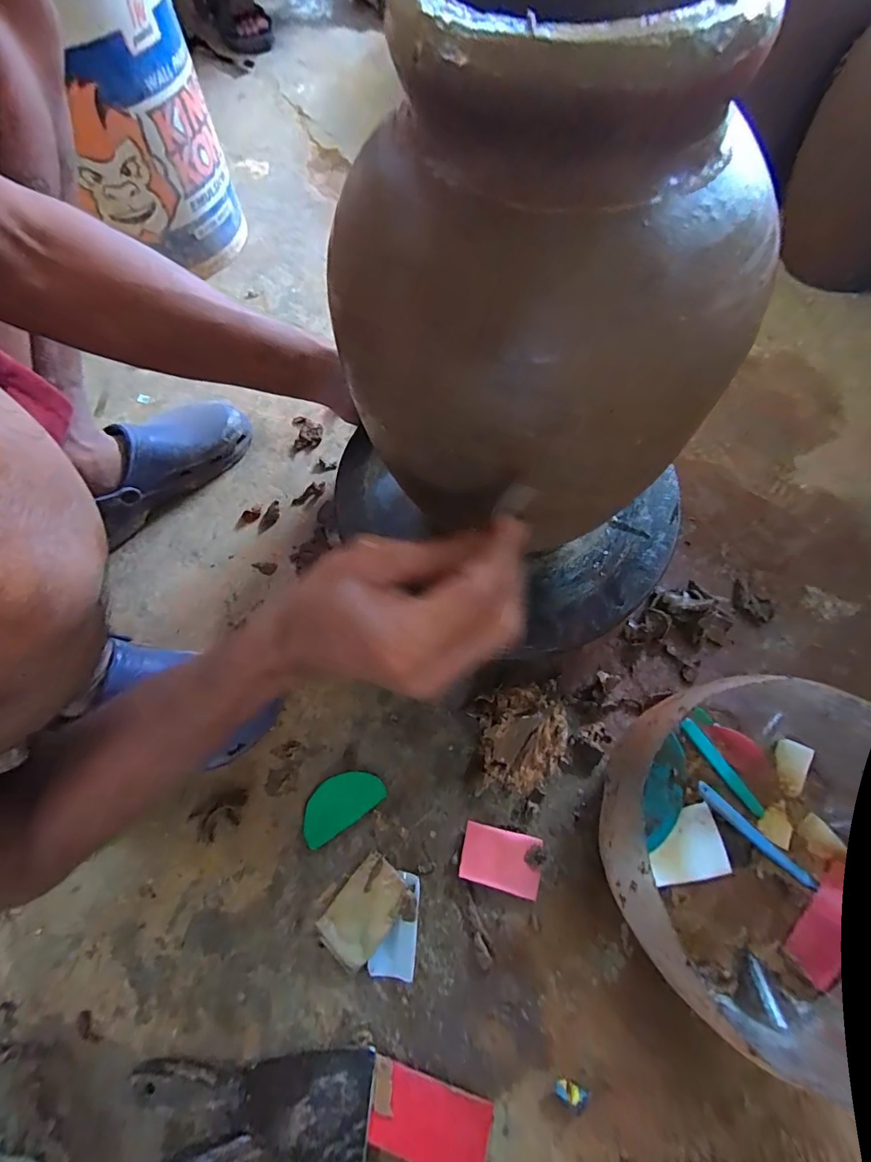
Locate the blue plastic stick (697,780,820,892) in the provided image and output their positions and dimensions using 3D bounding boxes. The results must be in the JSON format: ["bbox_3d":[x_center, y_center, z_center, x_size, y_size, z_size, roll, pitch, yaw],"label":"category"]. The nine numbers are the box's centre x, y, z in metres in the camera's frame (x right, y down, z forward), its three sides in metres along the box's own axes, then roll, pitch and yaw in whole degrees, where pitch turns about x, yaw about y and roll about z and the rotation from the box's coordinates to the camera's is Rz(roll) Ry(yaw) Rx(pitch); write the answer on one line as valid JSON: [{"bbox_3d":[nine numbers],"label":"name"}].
[{"bbox_3d":[0.277,0.220,0.387,0.115,0.011,0.012,41,75,17],"label":"blue plastic stick"}]

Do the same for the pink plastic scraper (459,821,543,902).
[{"bbox_3d":[0.060,0.254,0.409,0.070,0.012,0.047,11,69,7],"label":"pink plastic scraper"}]

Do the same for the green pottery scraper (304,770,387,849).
[{"bbox_3d":[-0.093,0.213,0.433,0.081,0.004,0.045,-32,65,-17],"label":"green pottery scraper"}]

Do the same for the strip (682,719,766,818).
[{"bbox_3d":[0.268,0.172,0.419,0.013,0.004,0.098,-35,75,-4],"label":"strip"}]

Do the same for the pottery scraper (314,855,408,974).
[{"bbox_3d":[-0.063,0.291,0.397,0.051,0.015,0.076,36,74,16],"label":"pottery scraper"}]

